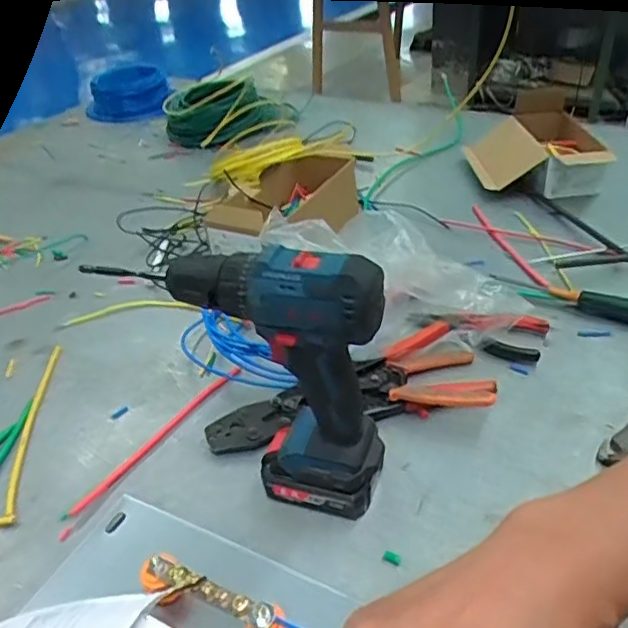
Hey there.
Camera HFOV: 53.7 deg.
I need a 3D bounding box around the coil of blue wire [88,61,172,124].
[{"bbox_3d":[-0.438,-0.517,1.448,0.188,0.081,0.228,-14,36,-11],"label":"coil of blue wire"}]

